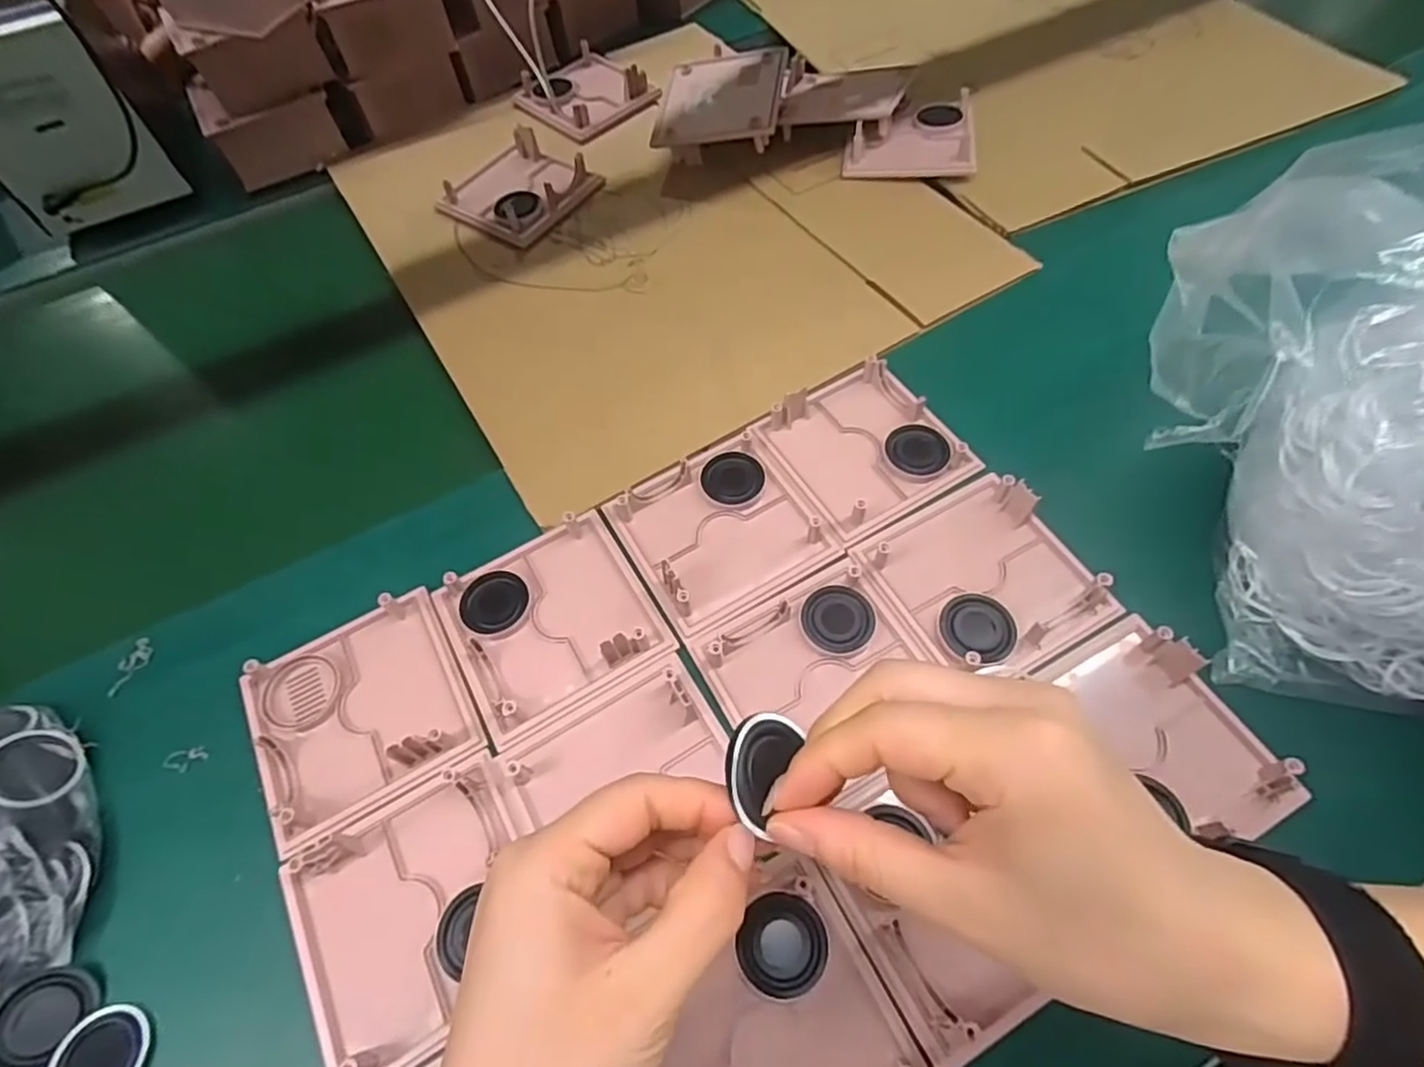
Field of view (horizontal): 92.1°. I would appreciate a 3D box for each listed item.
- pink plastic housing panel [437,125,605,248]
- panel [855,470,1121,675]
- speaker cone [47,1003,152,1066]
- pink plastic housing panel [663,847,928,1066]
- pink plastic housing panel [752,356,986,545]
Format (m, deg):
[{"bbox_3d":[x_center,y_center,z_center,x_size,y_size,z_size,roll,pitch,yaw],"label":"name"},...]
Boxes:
[{"bbox_3d":[-0.166,-0.298,0.590,0.104,0.025,0.105,29,65,20],"label":"pink plastic housing panel"},{"bbox_3d":[0.151,0.022,0.379,0.108,0.021,0.104,-26,61,-11],"label":"panel"},{"bbox_3d":[-0.267,0.229,0.298,0.038,0.006,0.039,-2,59,3],"label":"speaker cone"},{"bbox_3d":[0.022,0.208,0.286,0.106,0.009,0.103,-27,61,-11],"label":"pink plastic housing panel"},{"bbox_3d":[0.096,-0.059,0.431,0.102,0.018,0.104,-28,61,-12],"label":"pink plastic housing panel"}]

